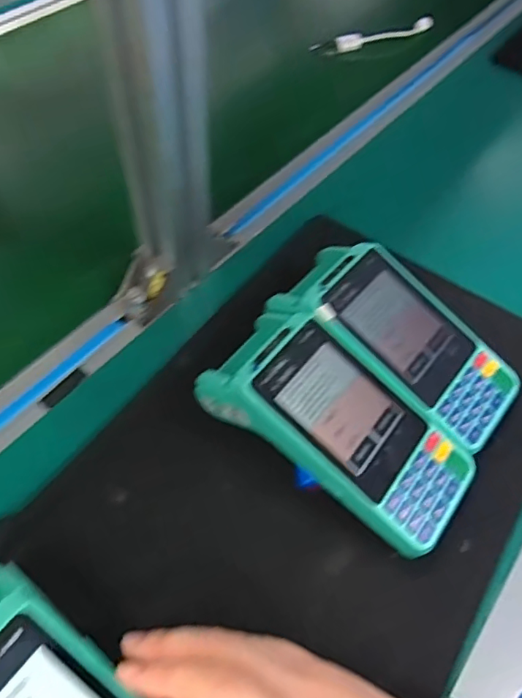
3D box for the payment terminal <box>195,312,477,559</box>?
[{"bbox_3d":[0.047,0.045,0.332,0.172,0.063,0.083,34,63,19],"label":"payment terminal"}]

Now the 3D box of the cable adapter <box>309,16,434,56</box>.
[{"bbox_3d":[0.148,-0.408,0.689,0.173,0.020,0.035,-28,62,-18],"label":"cable adapter"}]

